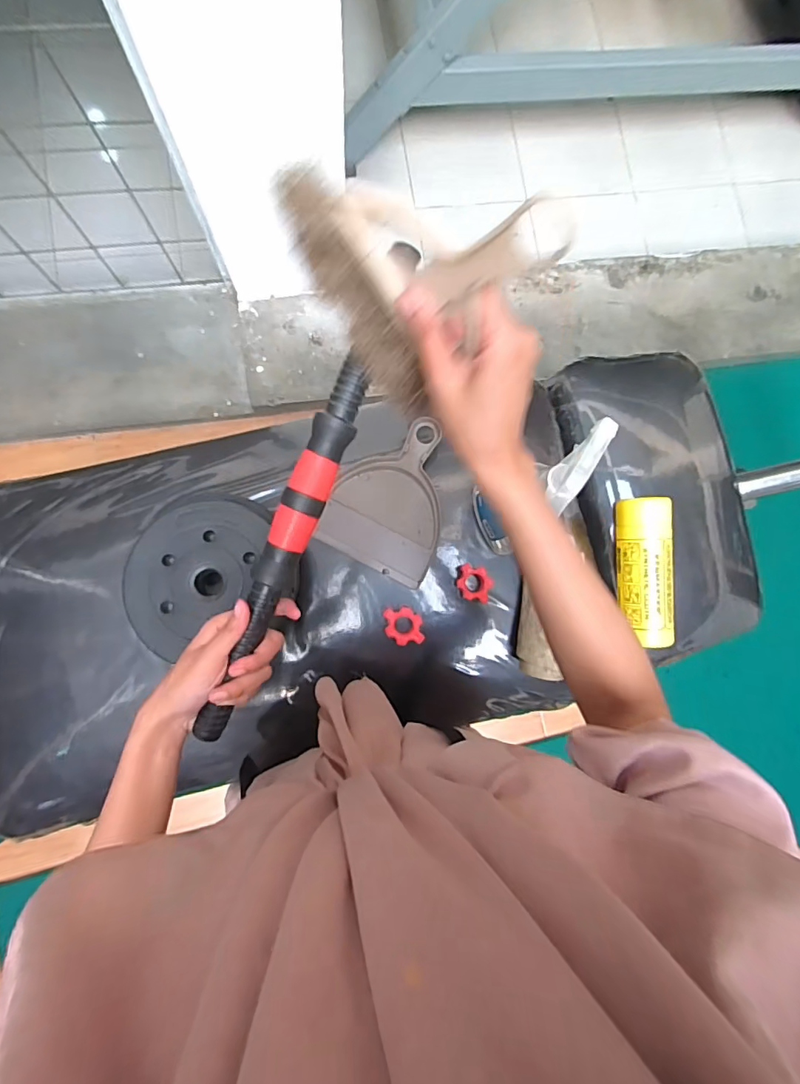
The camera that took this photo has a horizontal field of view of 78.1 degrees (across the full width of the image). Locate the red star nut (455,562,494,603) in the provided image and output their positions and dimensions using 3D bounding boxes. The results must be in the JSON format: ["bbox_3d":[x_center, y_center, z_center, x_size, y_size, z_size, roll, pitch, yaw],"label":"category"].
[{"bbox_3d":[0.093,0.052,0.613,0.044,0.018,0.045,7,88,20],"label":"red star nut"}]

